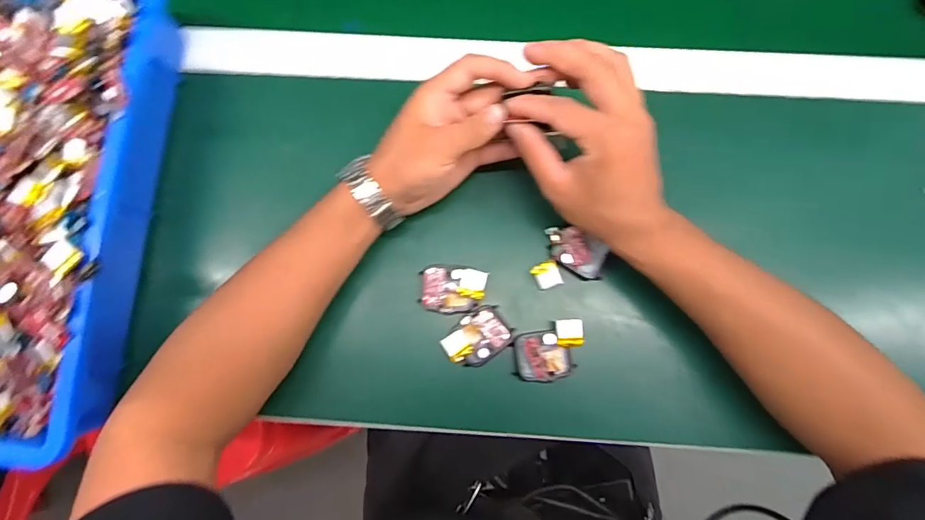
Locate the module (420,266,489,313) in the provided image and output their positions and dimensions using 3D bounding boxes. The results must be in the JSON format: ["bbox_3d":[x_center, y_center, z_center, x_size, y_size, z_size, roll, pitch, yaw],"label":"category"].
[{"bbox_3d":[-0.007,0.024,0.367,0.052,0.016,0.038,3,81,1],"label":"module"}]

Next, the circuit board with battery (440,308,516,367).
[{"bbox_3d":[0.013,0.062,0.356,0.052,0.013,0.037,-36,82,-4],"label":"circuit board with battery"}]

